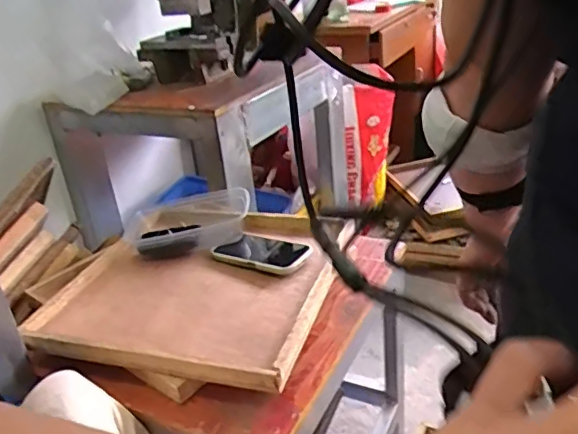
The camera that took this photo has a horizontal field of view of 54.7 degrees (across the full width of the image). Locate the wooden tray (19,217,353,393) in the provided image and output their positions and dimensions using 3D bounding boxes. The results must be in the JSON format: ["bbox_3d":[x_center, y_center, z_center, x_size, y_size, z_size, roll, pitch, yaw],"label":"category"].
[{"bbox_3d":[-0.144,0.109,0.866,0.401,0.031,0.361,3,29,18],"label":"wooden tray"}]

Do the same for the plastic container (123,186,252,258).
[{"bbox_3d":[-0.178,0.011,1.004,0.217,0.063,0.145,-10,27,-7],"label":"plastic container"}]

